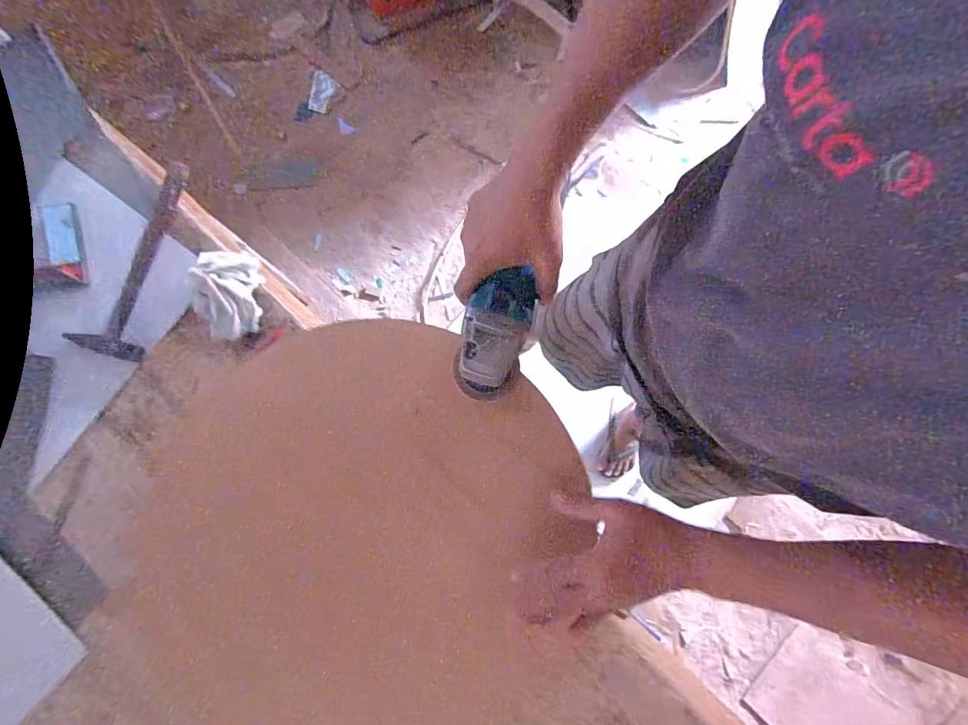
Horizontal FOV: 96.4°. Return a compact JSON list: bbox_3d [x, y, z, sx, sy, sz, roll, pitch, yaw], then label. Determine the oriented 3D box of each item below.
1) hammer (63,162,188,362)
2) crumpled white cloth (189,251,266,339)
[{"bbox_3d":[-0.478,-0.138,0.597,0.083,0.041,0.266,10,80,3],"label":"hammer"},{"bbox_3d":[-0.326,-0.094,0.554,0.060,0.053,0.116,-9,80,0],"label":"crumpled white cloth"}]

